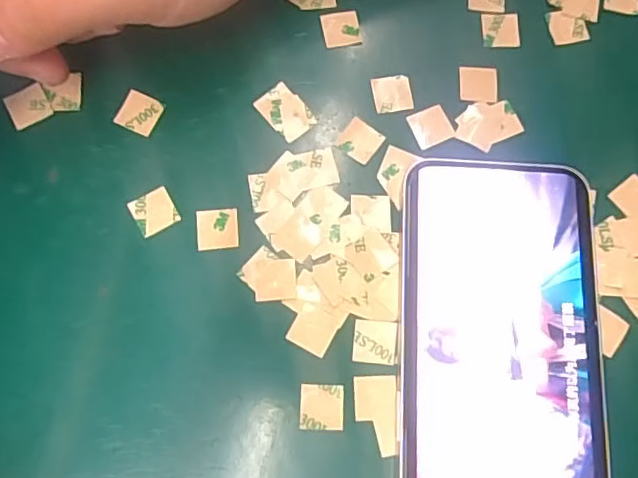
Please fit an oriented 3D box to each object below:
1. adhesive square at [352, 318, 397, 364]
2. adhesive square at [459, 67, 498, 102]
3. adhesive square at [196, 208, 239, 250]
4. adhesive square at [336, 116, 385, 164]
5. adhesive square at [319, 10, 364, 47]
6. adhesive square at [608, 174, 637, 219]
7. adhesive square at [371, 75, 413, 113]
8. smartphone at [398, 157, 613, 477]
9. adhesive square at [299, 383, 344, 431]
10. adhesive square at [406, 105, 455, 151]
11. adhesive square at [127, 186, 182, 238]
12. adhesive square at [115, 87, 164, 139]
[{"bbox_3d":[0.020,0.037,0.209,0.015,0.004,0.015,5,79,2],"label":"adhesive square"},{"bbox_3d":[0.065,-0.063,0.233,0.015,0.004,0.016,2,76,0],"label":"adhesive square"},{"bbox_3d":[-0.038,-0.004,0.216,0.015,0.004,0.015,-5,76,-2],"label":"adhesive square"},{"bbox_3d":[0.016,-0.039,0.227,0.016,0.004,0.015,35,79,6],"label":"adhesive square"},{"bbox_3d":[0.009,-0.087,0.236,0.015,0.004,0.015,-8,76,-3],"label":"adhesive square"},{"bbox_3d":[0.123,-0.016,0.225,0.015,0.004,0.015,-39,79,-6],"label":"adhesive square"},{"bbox_3d":[0.029,-0.059,0.230,0.015,0.004,0.015,-8,76,-3],"label":"adhesive square"},{"bbox_3d":[0.064,0.042,0.205,0.070,0.008,0.144,3,76,0],"label":"smartphone"},{"bbox_3d":[0.001,0.059,0.203,0.015,0.004,0.015,2,75,1],"label":"adhesive square"},{"bbox_3d":[0.044,-0.045,0.227,0.015,0.004,0.015,-23,77,-6],"label":"adhesive square"},{"bbox_3d":[-0.062,-0.010,0.217,0.015,0.004,0.015,-30,79,-9],"label":"adhesive square"},{"bbox_3d":[-0.070,-0.049,0.226,0.016,0.004,0.015,25,82,3],"label":"adhesive square"}]

